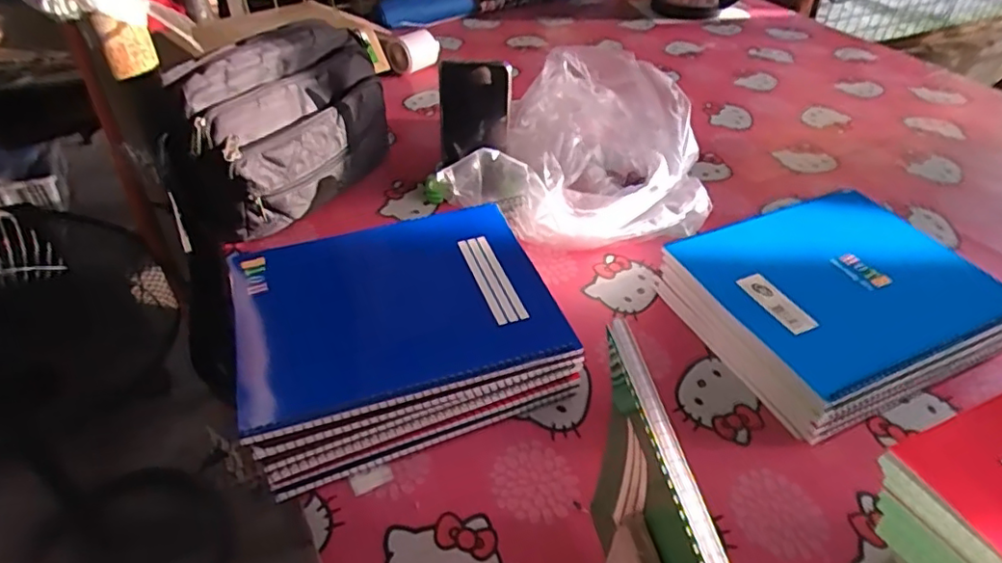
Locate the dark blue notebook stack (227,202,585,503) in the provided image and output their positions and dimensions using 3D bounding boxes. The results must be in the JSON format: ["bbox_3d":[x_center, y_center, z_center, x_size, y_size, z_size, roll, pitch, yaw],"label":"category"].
[{"bbox_3d":[-0.086,0.038,0.520,0.262,0.088,0.207,-16,44,-17],"label":"dark blue notebook stack"}]

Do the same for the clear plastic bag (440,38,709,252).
[{"bbox_3d":[0.116,-0.173,0.734,0.276,0.123,0.319,13,43,12],"label":"clear plastic bag"}]

